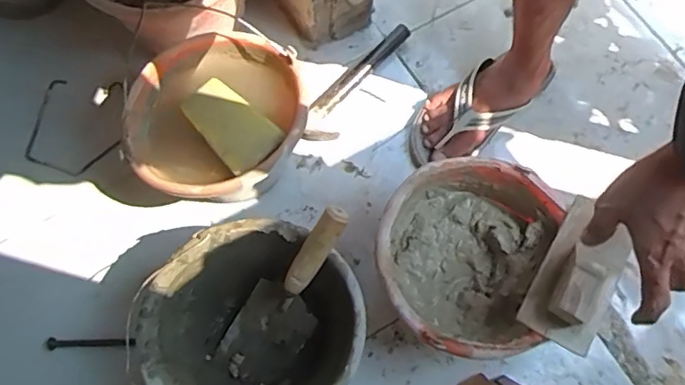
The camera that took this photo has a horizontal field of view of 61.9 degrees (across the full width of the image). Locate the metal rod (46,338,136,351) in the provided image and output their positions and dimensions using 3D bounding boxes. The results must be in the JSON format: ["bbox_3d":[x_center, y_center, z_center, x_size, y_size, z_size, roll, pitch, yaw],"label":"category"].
[{"bbox_3d":[-0.363,0.217,0.826,0.124,0.014,0.015,-3,74,-2],"label":"metal rod"}]

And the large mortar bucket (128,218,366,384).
[{"bbox_3d":[-0.109,0.174,0.741,0.257,0.186,0.241,0,74,-1],"label":"large mortar bucket"}]

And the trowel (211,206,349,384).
[{"bbox_3d":[-0.074,0.137,0.734,0.097,0.059,0.296,32,117,8],"label":"trowel"}]

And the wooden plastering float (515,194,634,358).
[{"bbox_3d":[0.275,0.088,0.643,0.080,0.058,0.164,30,75,7],"label":"wooden plastering float"}]

